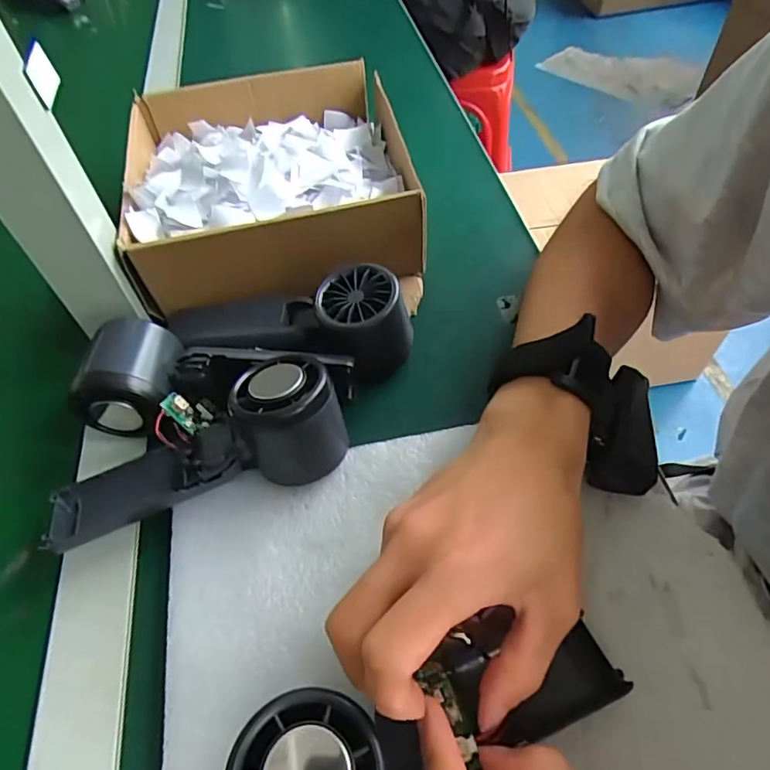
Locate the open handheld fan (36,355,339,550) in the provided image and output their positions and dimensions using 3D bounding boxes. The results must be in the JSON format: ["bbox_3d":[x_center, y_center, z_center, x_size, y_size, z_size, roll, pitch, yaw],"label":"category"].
[{"bbox_3d":[-0.105,0.030,0.296,0.162,0.054,0.070,-17,54,-8],"label":"open handheld fan"}]

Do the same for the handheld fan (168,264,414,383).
[{"bbox_3d":[-0.068,-0.046,0.356,0.164,0.059,0.048,10,54,11],"label":"handheld fan"}]

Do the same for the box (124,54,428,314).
[{"bbox_3d":[-0.087,-0.156,0.428,0.207,0.080,0.231,-11,53,-4],"label":"box"}]

